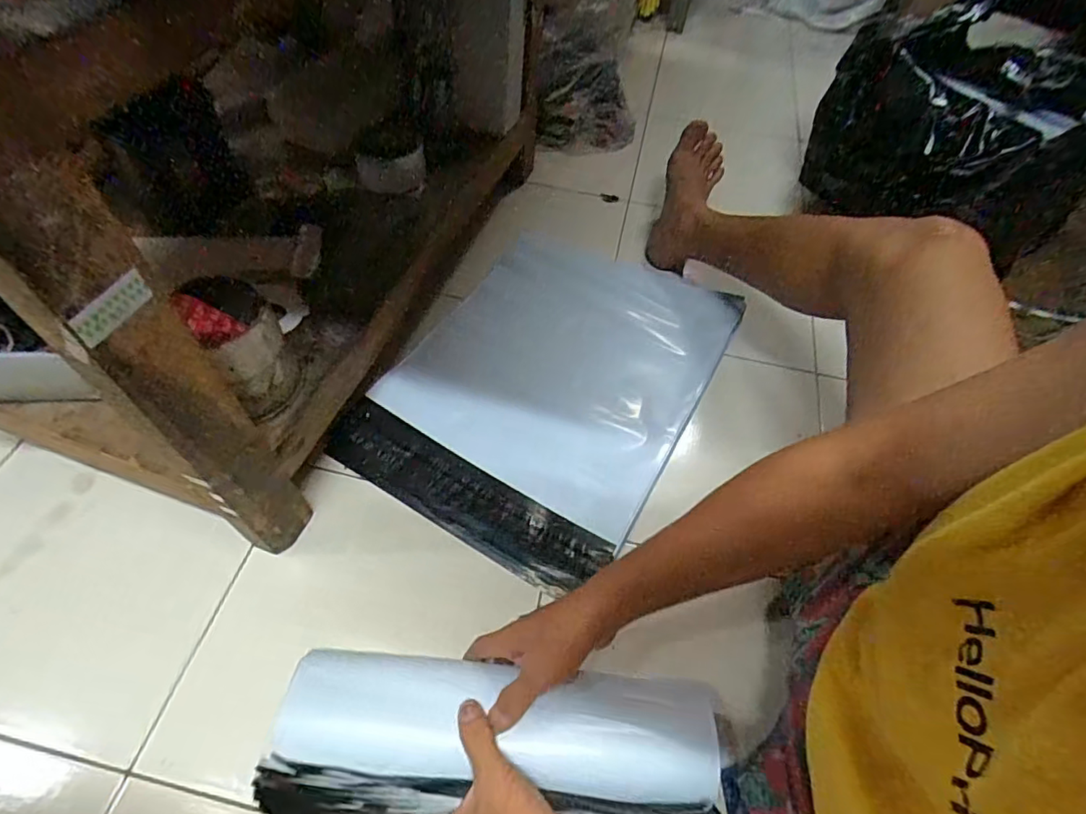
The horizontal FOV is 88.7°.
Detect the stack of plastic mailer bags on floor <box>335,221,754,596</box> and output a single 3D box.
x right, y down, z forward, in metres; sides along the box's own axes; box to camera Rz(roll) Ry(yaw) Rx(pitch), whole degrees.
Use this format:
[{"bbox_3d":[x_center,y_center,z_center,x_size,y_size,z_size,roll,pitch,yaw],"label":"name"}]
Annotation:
[{"bbox_3d":[0.021,-0.044,0.696,0.322,0.049,0.469,28,58,14],"label":"stack of plastic mailer bags on floor"}]

